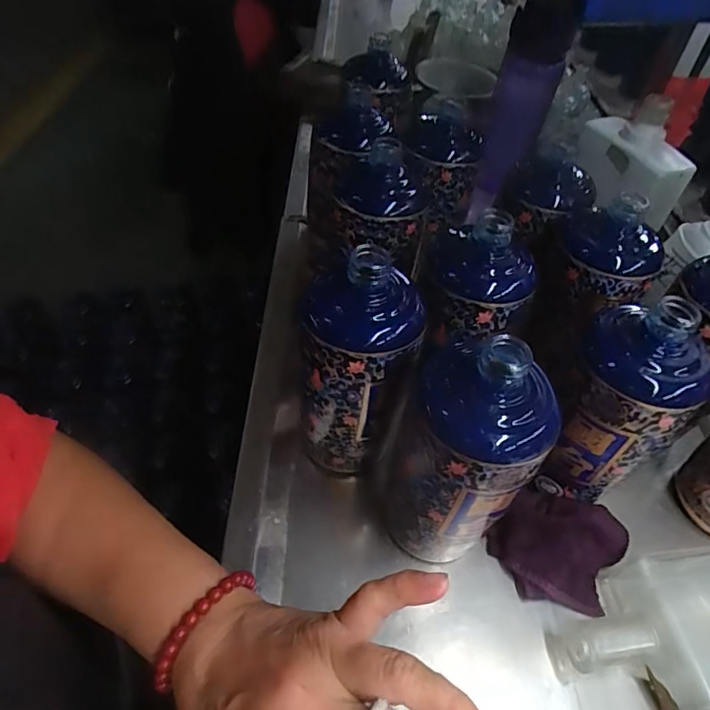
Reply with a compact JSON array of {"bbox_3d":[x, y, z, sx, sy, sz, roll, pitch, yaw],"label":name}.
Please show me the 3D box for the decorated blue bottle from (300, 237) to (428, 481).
[{"bbox_3d":[0.000,0.014,0.357,0.079,0.176,0.064,9,49,7],"label":"decorated blue bottle"}]

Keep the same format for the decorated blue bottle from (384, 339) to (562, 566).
[{"bbox_3d":[0.062,0.070,0.312,0.074,0.177,0.065,28,54,21],"label":"decorated blue bottle"}]

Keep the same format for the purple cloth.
[{"bbox_3d":[0.148,0.139,0.366,0.096,0.042,0.074,16,51,13],"label":"purple cloth"}]

